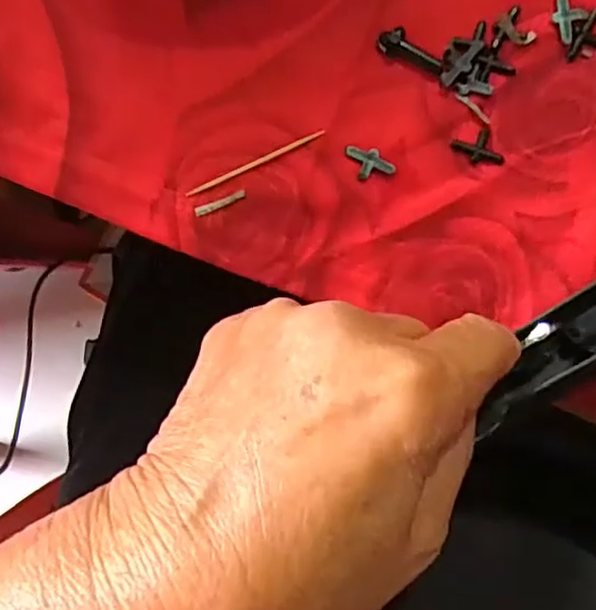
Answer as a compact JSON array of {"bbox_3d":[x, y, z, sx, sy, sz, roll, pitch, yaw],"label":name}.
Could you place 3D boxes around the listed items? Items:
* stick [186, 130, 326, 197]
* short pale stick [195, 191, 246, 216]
[{"bbox_3d":[-0.018,-0.059,0.268,0.062,0.004,0.004,-23,88,7],"label":"stick"},{"bbox_3d":[-0.033,-0.043,0.269,0.022,0.004,0.004,-19,88,7],"label":"short pale stick"}]

